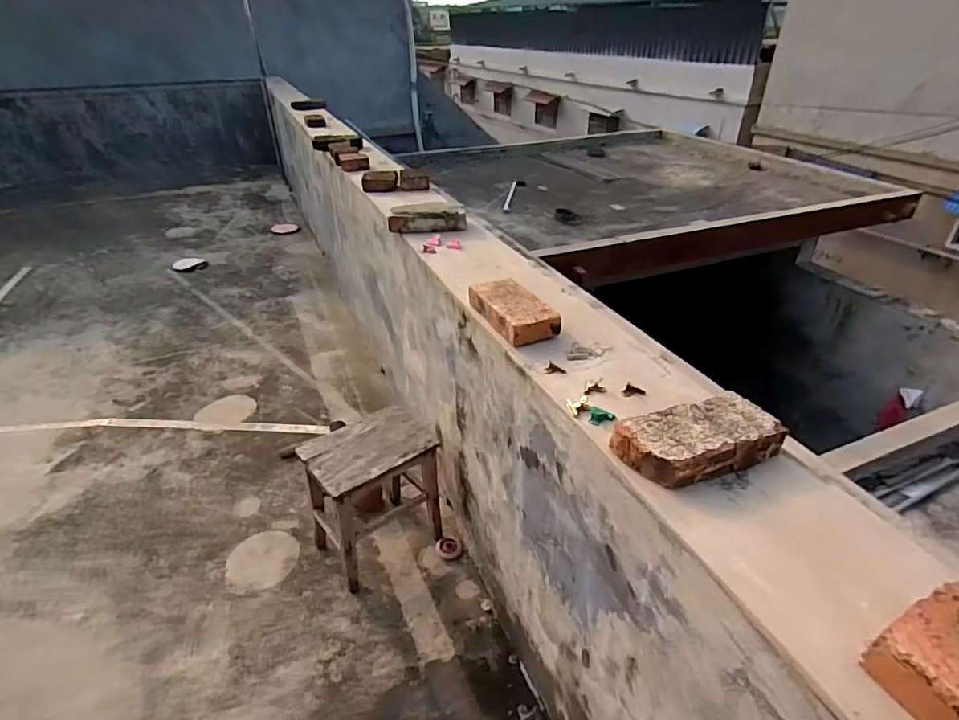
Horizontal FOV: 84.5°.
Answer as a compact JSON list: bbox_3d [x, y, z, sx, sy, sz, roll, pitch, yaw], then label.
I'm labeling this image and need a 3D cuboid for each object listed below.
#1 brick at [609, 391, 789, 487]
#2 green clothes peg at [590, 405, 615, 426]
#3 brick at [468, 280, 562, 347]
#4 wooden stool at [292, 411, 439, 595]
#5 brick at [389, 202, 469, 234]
[{"bbox_3d":[0.319,0.117,0.776,0.234,0.052,0.116,-10,34,-16],"label":"brick"},{"bbox_3d":[0.200,0.092,0.858,0.041,0.011,0.036,6,33,10],"label":"green clothes peg"},{"bbox_3d":[0.068,-0.109,1.136,0.111,0.049,0.231,-15,35,-22],"label":"brick"},{"bbox_3d":[-0.319,0.425,1.680,0.380,0.420,0.268,-22,38,-31],"label":"wooden stool"},{"bbox_3d":[-0.164,-0.446,1.640,0.235,0.073,0.109,-5,33,-8],"label":"brick"}]

